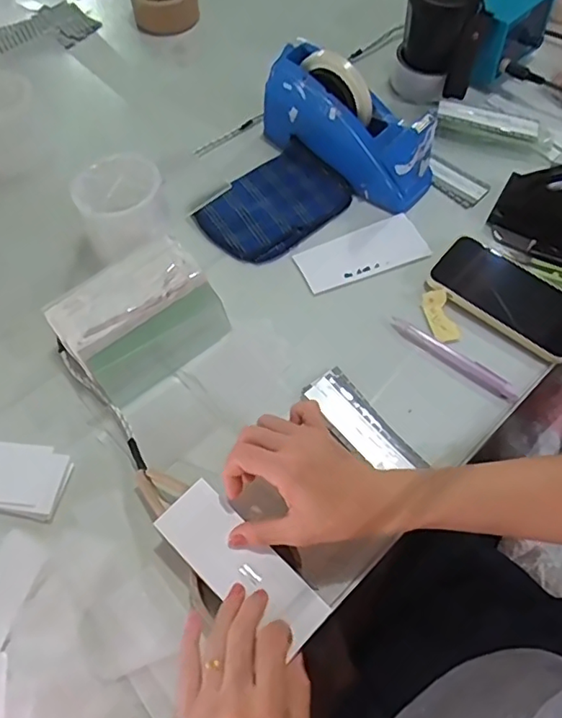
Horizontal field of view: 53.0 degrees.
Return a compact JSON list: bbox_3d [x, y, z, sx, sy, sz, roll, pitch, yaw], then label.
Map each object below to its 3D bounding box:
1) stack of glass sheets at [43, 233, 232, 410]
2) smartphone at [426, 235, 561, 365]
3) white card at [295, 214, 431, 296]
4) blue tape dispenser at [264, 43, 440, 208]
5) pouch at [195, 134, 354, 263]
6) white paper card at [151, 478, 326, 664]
[{"bbox_3d":[-0.135,-0.038,0.549,0.140,0.062,0.103,-37,68,-18],"label":"stack of glass sheets"},{"bbox_3d":[0.240,-0.067,0.588,0.160,0.009,0.084,36,68,18],"label":"smartphone"},{"bbox_3d":[0.090,-0.118,0.625,0.144,0.008,0.067,-22,64,-11],"label":"white card"},{"bbox_3d":[0.077,-0.263,0.645,0.219,0.125,0.065,39,68,6],"label":"blue tape dispenser"},{"bbox_3d":[-0.007,-0.181,0.649,0.164,0.018,0.109,-40,68,-19],"label":"pouch"},{"bbox_3d":[-0.032,0.160,0.437,0.142,0.004,0.052,41,68,19],"label":"white paper card"}]

